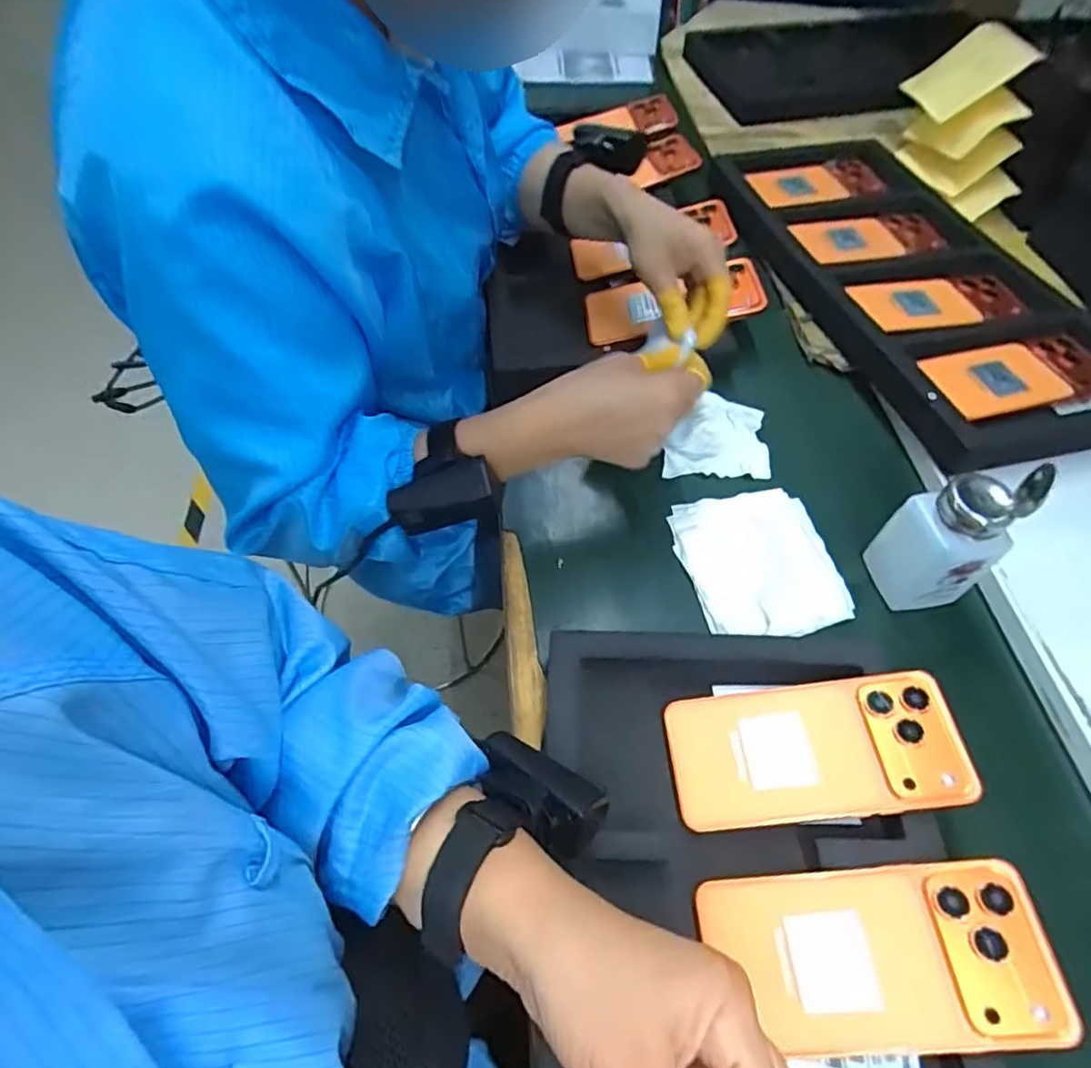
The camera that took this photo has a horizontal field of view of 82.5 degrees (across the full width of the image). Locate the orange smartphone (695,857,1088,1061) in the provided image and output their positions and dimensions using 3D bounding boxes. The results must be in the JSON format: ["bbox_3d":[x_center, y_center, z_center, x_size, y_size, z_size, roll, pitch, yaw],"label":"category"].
[{"bbox_3d":[0.164,0.210,0.310,0.156,0.005,0.078,-10,56,7],"label":"orange smartphone"}]

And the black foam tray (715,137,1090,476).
[{"bbox_3d":[0.359,-0.267,0.615,0.230,0.024,0.493,-13,58,-10],"label":"black foam tray"}]

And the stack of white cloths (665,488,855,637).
[{"bbox_3d":[0.161,0.020,0.471,0.110,0.010,0.124,-12,58,-9],"label":"stack of white cloths"}]

